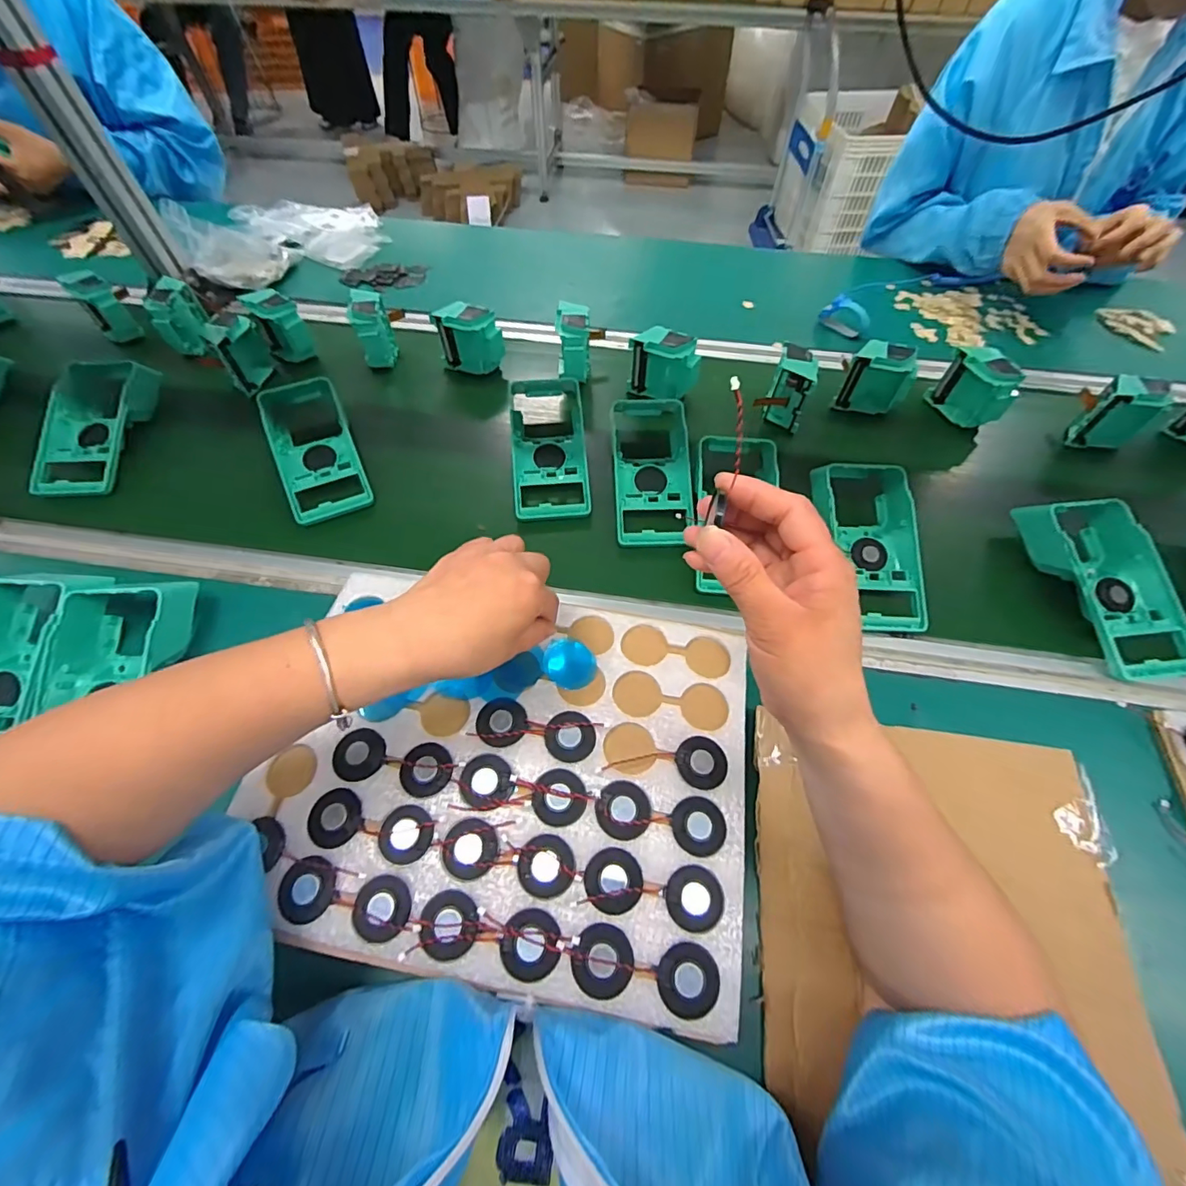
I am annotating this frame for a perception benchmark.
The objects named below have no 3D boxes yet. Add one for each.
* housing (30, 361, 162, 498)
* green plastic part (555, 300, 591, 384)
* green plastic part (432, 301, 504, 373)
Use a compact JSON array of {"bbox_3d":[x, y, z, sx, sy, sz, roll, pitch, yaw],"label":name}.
[{"bbox_3d":[-0.576,-0.201,0.588,0.092,0.057,0.199,-1,58,-1],"label":"housing"},{"bbox_3d":[-0.024,-0.314,0.645,0.049,0.079,0.054,0,58,-1],"label":"green plastic part"},{"bbox_3d":[-0.159,-0.333,0.671,0.091,0.081,0.037,16,59,9],"label":"green plastic part"}]

